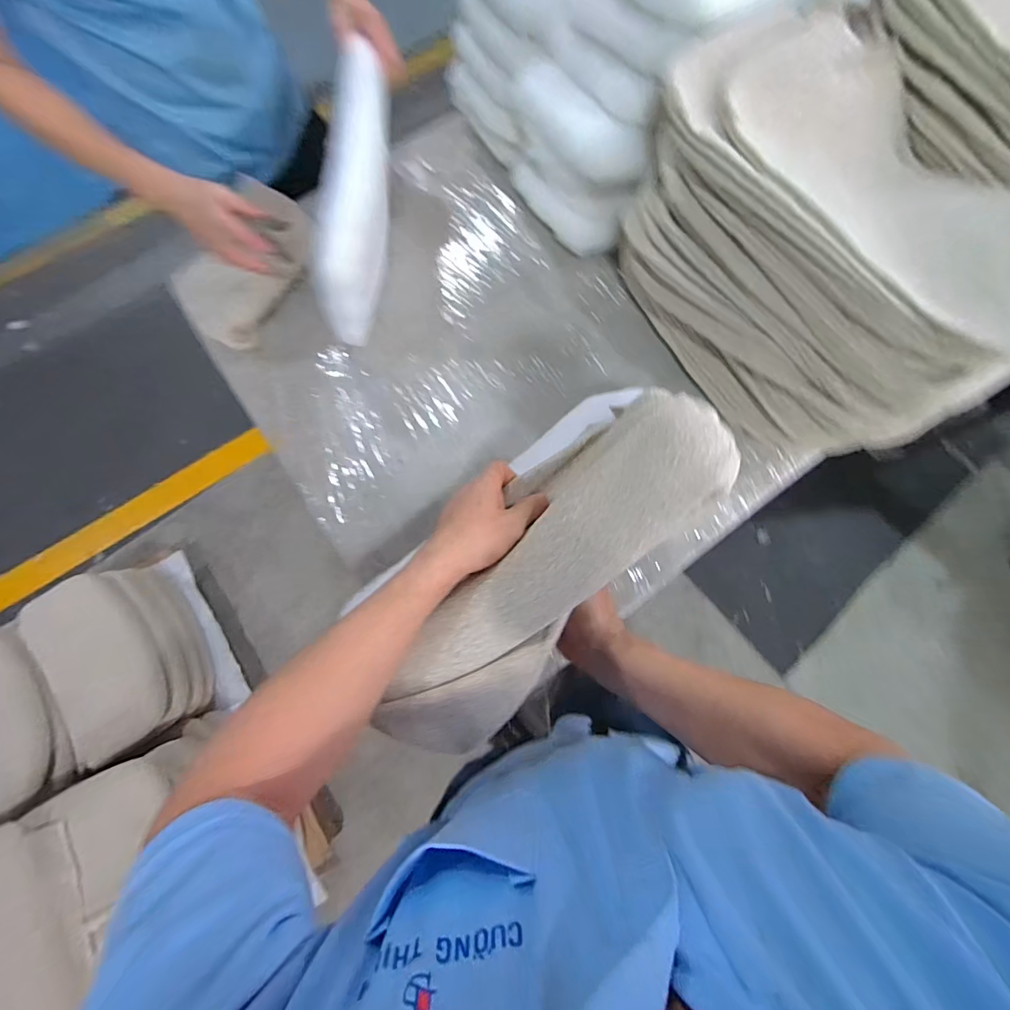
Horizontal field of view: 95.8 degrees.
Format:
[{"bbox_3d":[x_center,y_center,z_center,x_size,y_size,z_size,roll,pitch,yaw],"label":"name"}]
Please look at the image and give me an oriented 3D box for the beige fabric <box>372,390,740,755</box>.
[{"bbox_3d":[0.041,0.051,0.431,0.142,0.064,0.393,41,84,12],"label":"beige fabric"}]

